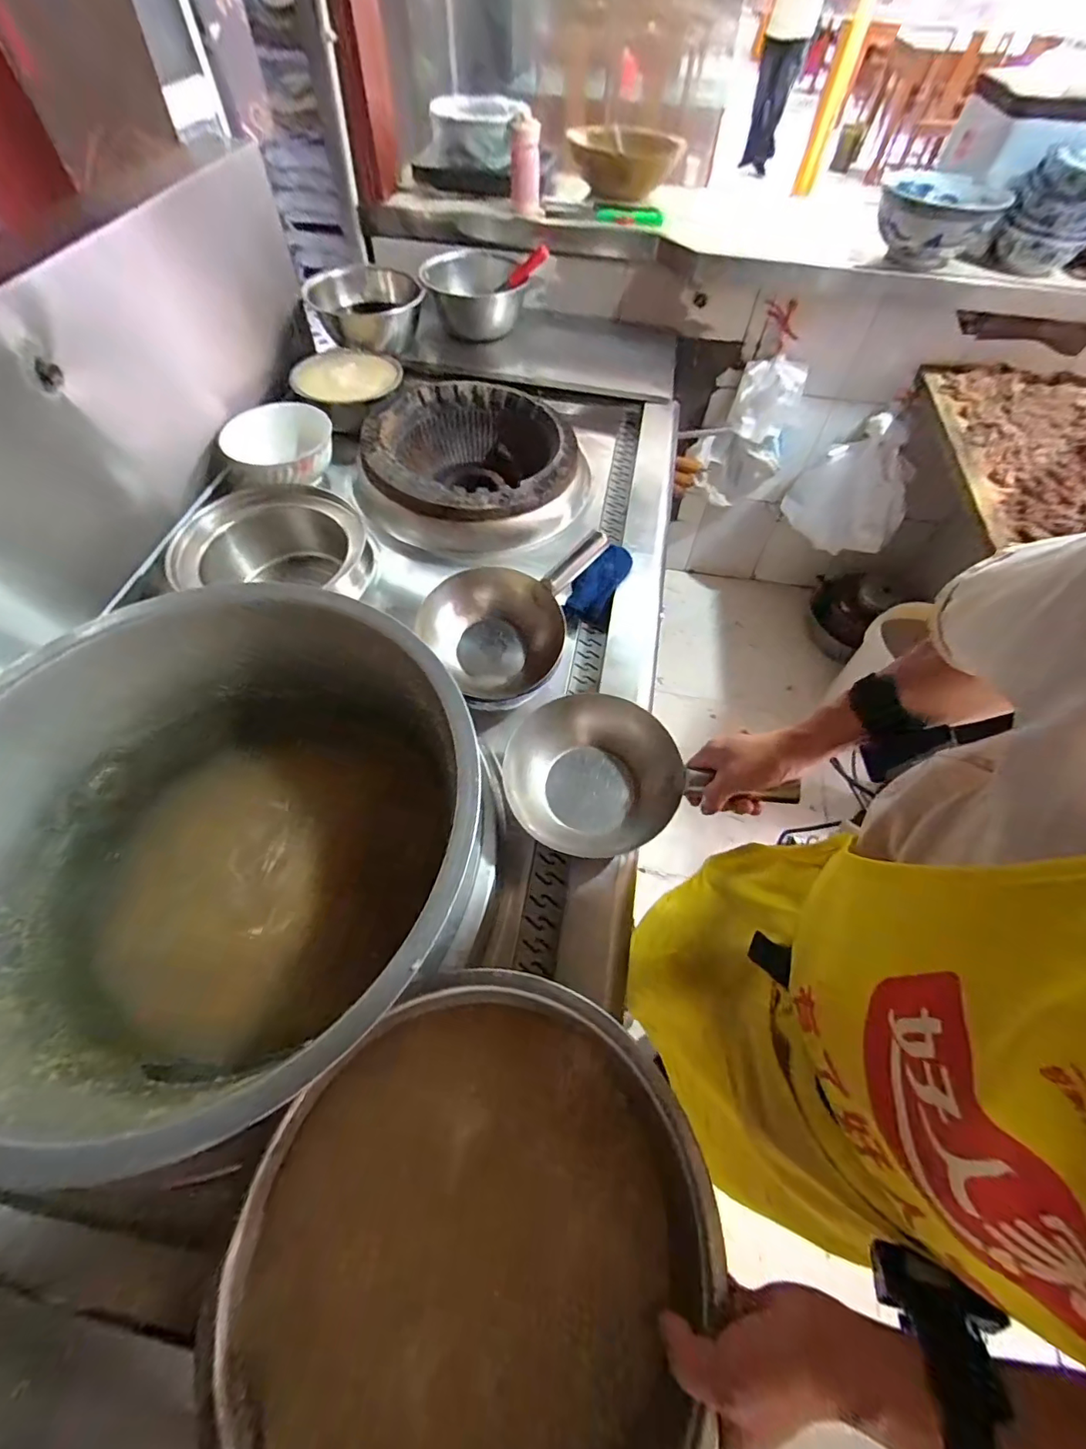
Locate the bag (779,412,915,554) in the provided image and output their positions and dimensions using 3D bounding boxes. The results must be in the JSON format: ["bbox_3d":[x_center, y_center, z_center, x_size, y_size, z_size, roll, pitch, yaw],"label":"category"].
[{"bbox_3d":[0.949,-0.714,1.565,0.350,0.369,0.083,17,60,8],"label":"bag"}]

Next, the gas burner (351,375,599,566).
[{"bbox_3d":[-0.131,-0.499,1.032,0.418,0.149,0.447,5,59,2],"label":"gas burner"}]

